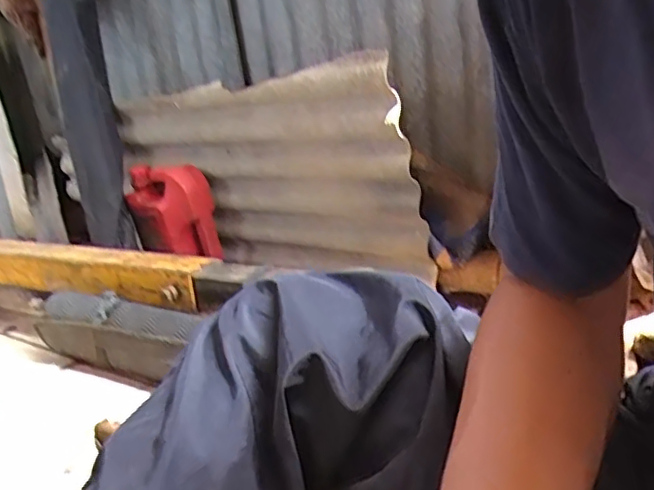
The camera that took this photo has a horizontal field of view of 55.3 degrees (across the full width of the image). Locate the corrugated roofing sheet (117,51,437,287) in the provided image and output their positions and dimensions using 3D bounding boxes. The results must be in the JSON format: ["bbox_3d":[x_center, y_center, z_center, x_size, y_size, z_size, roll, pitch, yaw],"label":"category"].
[{"bbox_3d":[-0.143,-0.127,1.181,0.677,0.394,0.060,1,34,31],"label":"corrugated roofing sheet"}]

